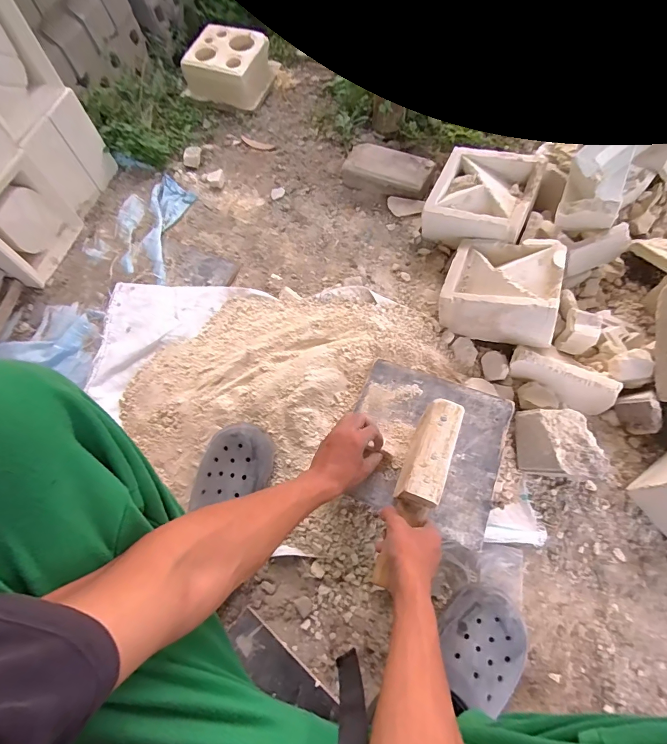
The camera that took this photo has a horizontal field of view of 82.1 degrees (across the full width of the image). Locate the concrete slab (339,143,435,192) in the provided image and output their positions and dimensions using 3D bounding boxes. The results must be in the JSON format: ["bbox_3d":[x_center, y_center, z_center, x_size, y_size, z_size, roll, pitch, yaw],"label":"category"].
[{"bbox_3d":[0.132,-0.494,0.953,0.215,0.070,0.105,19,69,14],"label":"concrete slab"}]

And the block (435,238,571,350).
[{"bbox_3d":[0.336,-0.168,0.762,0.198,0.104,0.216,9,53,27],"label":"block"}]

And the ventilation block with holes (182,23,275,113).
[{"bbox_3d":[-0.320,-0.939,1.188,0.233,0.111,0.222,17,69,13],"label":"ventilation block with holes"}]

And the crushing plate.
[{"bbox_3d":[0.146,0.115,0.621,0.241,0.017,0.240,19,69,12],"label":"crushing plate"}]

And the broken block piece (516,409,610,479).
[{"bbox_3d":[0.365,0.121,0.634,0.105,0.090,0.115,1,66,7],"label":"broken block piece"}]

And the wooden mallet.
[{"bbox_3d":[0.112,0.153,0.507,0.055,0.038,0.249,22,78,13],"label":"wooden mallet"}]

